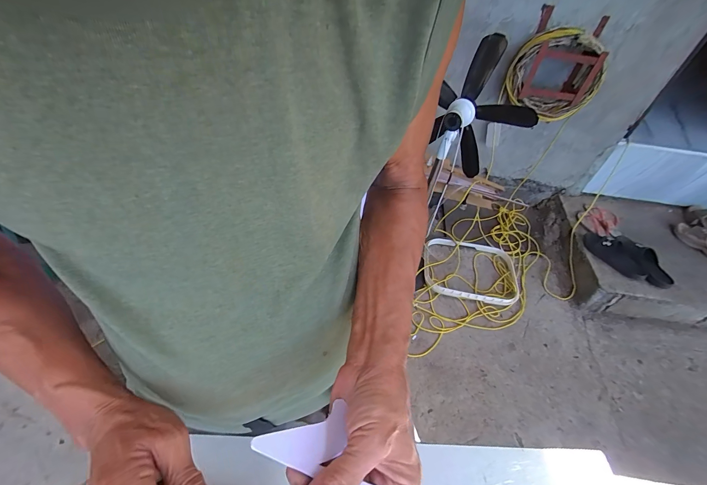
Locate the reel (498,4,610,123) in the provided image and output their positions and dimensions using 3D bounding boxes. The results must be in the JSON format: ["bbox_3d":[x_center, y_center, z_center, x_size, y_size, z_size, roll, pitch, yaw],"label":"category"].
[{"bbox_3d":[0.774,-0.659,1.188,0.311,0.301,0.197,16,50,9],"label":"reel"}]

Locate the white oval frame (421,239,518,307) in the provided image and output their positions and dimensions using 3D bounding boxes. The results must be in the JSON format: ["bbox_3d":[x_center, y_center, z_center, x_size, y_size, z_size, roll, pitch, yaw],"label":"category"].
[{"bbox_3d":[0.588,0.126,1.484,0.413,0.057,0.346,8,50,3],"label":"white oval frame"}]

